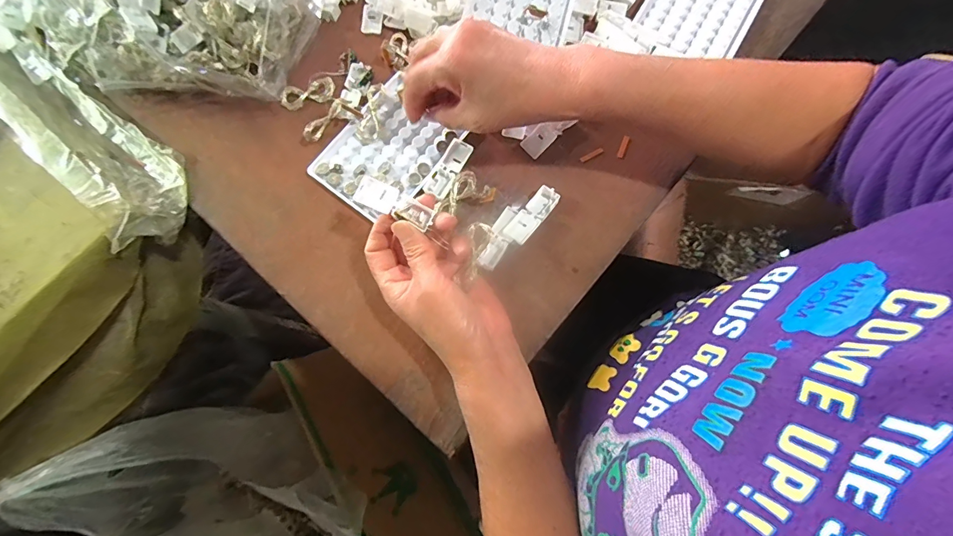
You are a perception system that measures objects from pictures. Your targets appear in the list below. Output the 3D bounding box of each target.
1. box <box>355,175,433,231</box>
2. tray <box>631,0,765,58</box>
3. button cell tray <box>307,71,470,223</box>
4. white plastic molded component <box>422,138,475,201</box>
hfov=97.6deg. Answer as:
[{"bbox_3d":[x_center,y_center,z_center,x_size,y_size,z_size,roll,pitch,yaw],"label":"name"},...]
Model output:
[{"bbox_3d":[-0.057,-0.045,0.293,0.056,0.011,0.020,24,77,-5],"label":"box"},{"bbox_3d":[0.212,-0.250,0.388,0.095,0.007,0.124,29,79,9],"label":"tray"},{"bbox_3d":[-0.078,-0.105,0.371,0.093,0.015,0.116,36,81,11],"label":"button cell tray"},{"bbox_3d":[-0.024,-0.086,0.360,0.020,0.005,0.055,29,79,9],"label":"white plastic molded component"}]

